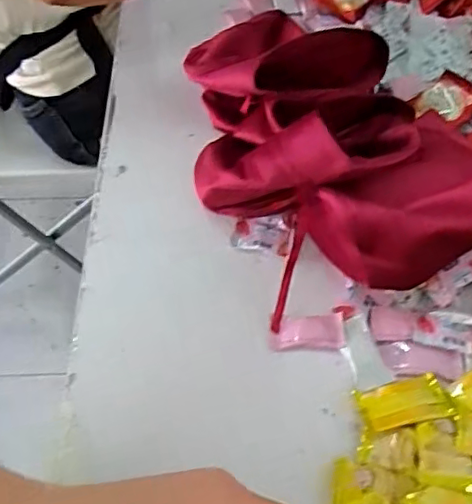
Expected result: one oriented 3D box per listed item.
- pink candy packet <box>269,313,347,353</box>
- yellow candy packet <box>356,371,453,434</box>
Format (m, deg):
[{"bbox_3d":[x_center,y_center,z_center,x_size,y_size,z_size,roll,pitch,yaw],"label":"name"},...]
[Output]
[{"bbox_3d":[0.050,0.058,0.418,0.051,0.008,0.025,-5,56,-4],"label":"pink candy packet"},{"bbox_3d":[0.109,0.097,0.383,0.055,0.008,0.031,-11,57,-8],"label":"yellow candy packet"}]

